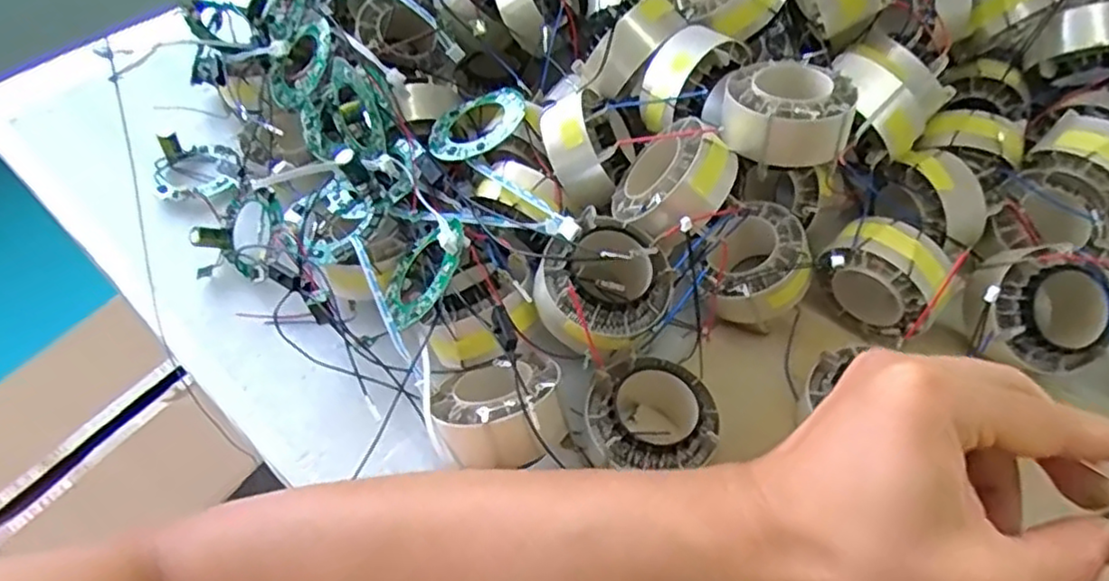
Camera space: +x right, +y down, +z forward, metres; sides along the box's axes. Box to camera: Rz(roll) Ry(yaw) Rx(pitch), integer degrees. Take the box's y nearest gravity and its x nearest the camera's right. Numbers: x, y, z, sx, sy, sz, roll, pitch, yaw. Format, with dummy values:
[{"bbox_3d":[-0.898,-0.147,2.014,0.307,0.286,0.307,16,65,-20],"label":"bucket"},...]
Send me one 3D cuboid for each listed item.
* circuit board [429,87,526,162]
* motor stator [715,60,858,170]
[{"bbox_3d":[-0.048,-0.105,0.427,0.063,0.009,0.058,-42,47,-8],"label":"circuit board"},{"bbox_3d":[0.122,-0.095,0.361,0.065,0.028,0.065,-1,51,2],"label":"motor stator"}]

